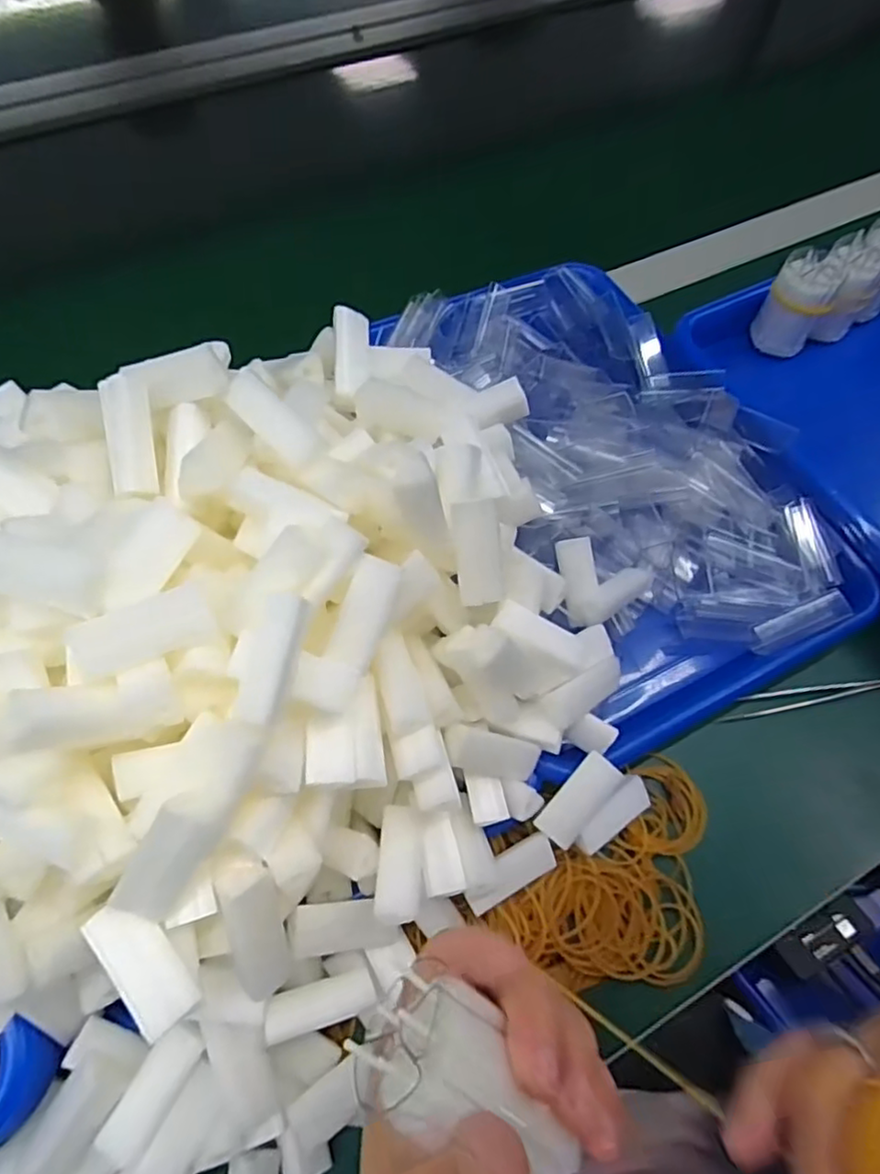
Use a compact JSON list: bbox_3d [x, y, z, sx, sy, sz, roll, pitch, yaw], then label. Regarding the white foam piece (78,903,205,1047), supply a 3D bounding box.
[{"bbox_3d":[-0.099,0.126,0.219,0.019,0.007,0.043,-36,70,-18],"label":"white foam piece"}]

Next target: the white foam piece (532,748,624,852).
[{"bbox_3d":[0.066,0.102,0.314,0.022,0.009,0.046,44,79,-9],"label":"white foam piece"}]

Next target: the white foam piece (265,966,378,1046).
[{"bbox_3d":[-0.051,0.177,0.278,0.051,0.012,0.017,3,57,-39],"label":"white foam piece"}]

